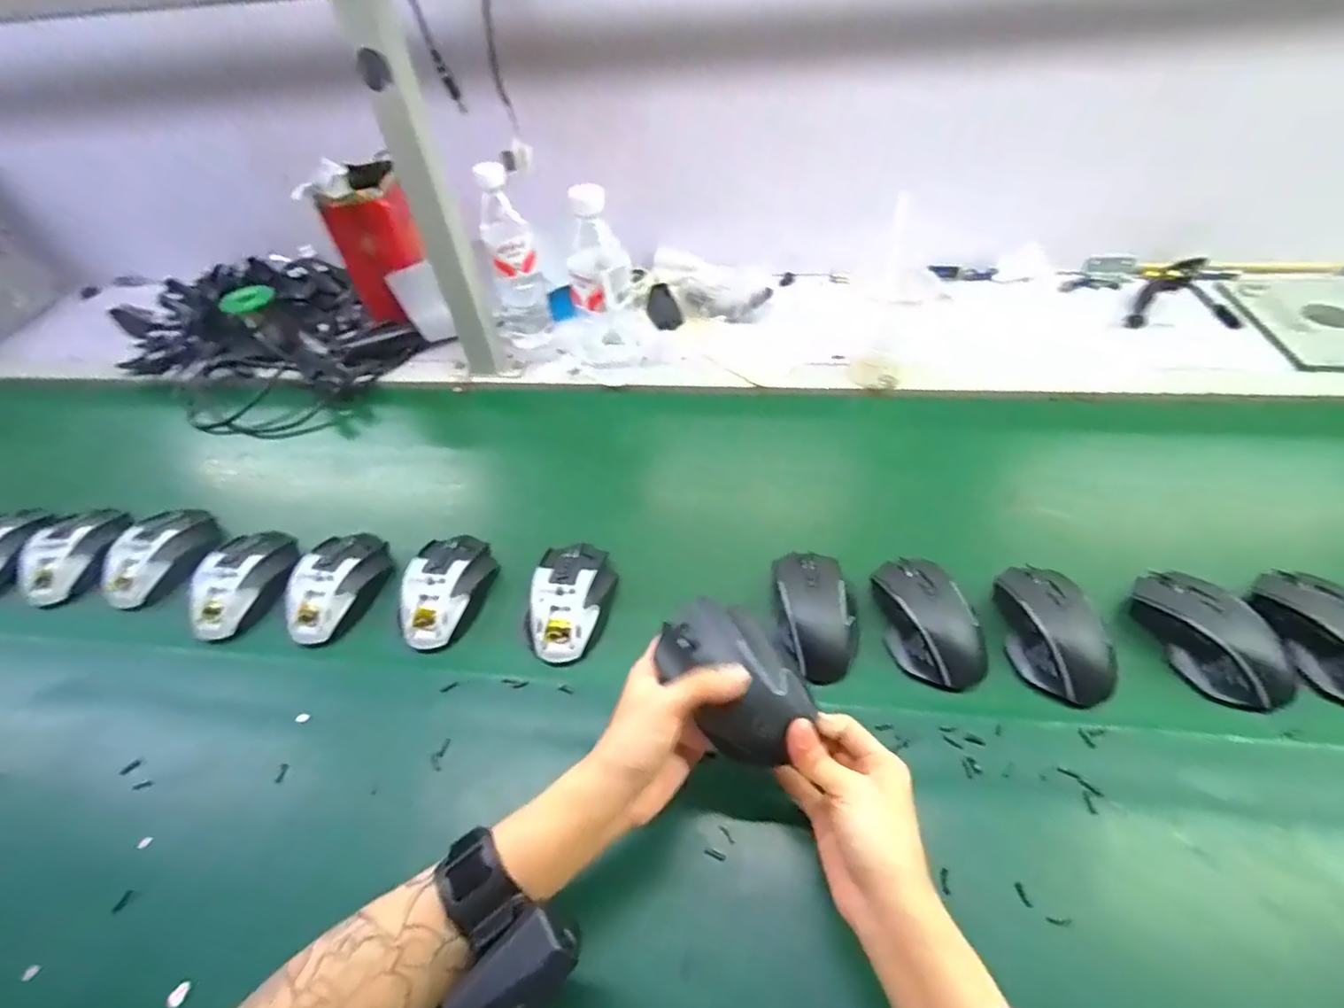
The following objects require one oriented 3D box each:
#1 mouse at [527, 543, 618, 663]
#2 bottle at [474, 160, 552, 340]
[{"bbox_3d":[-0.088,0.080,0.539,0.067,0.033,0.112,1,49,7],"label":"mouse"},{"bbox_3d":[-0.206,-0.304,0.780,0.069,0.229,0.056,-18,49,-10],"label":"bottle"}]

